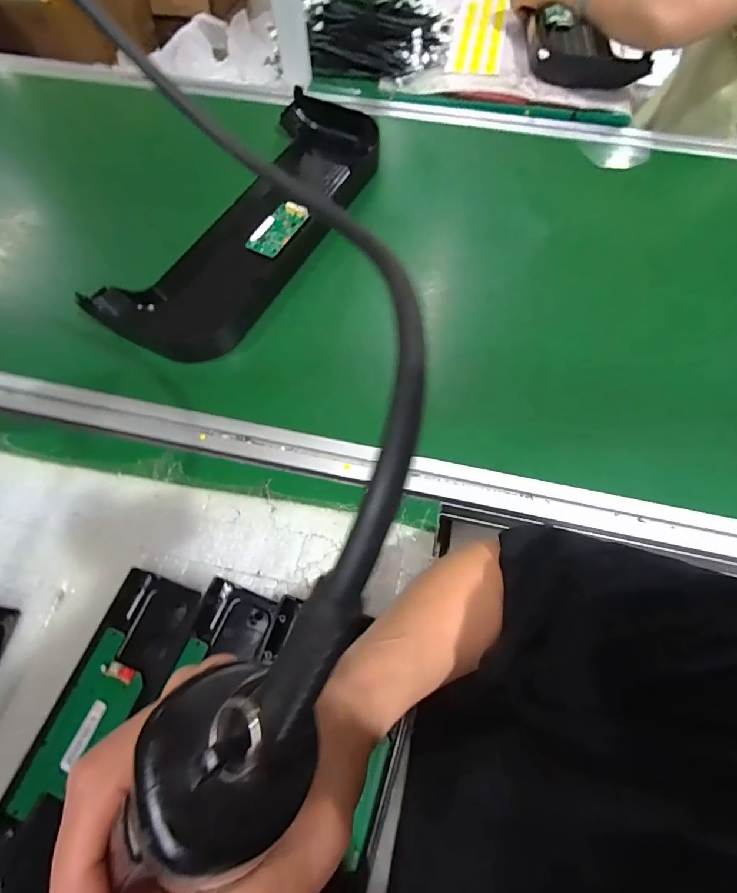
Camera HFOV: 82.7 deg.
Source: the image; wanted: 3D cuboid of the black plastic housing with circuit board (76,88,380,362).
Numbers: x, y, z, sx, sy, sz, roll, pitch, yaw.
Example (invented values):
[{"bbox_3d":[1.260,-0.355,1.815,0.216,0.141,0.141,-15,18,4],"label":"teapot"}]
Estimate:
[{"bbox_3d":[-0.154,-0.322,0.596,0.175,0.057,0.486,25,69,10],"label":"black plastic housing with circuit board"}]

